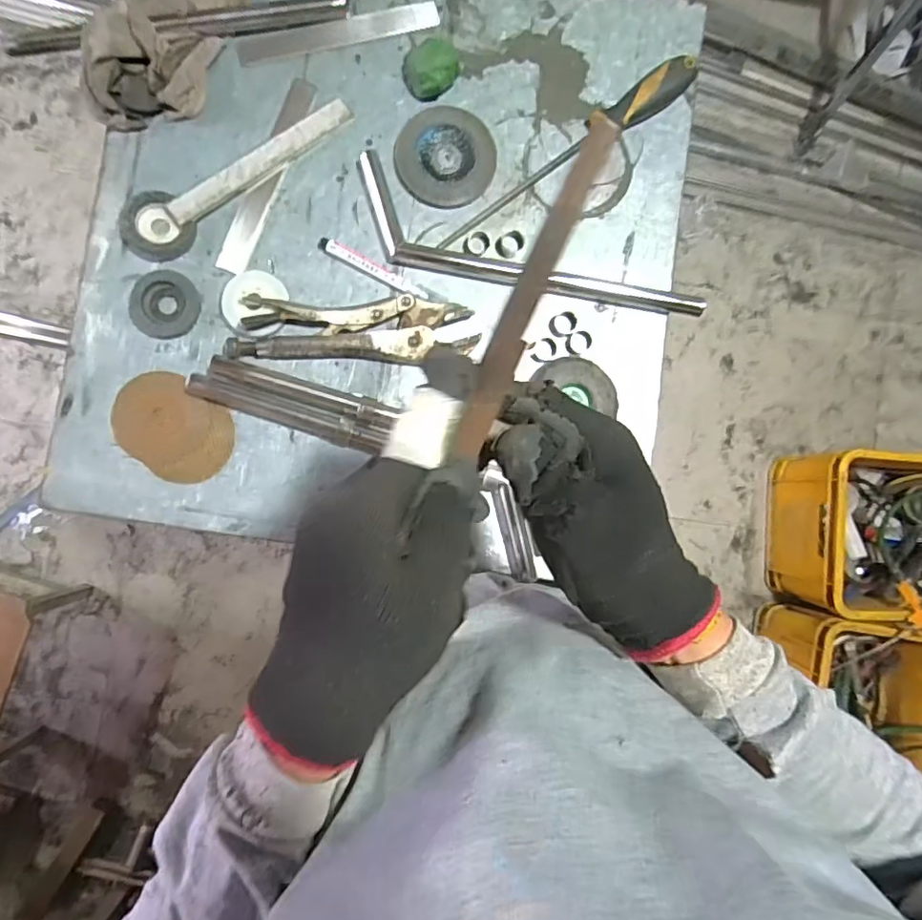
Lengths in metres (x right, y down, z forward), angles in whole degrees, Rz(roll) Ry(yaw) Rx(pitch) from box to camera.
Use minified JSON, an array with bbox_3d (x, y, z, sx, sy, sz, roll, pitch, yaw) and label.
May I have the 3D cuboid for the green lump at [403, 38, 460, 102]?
[{"bbox_3d":[-0.028,-0.368,0.535,0.050,0.029,0.044,-4,87,-5],"label":"green lump"}]

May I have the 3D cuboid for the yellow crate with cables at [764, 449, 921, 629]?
[{"bbox_3d":[1.048,0.175,1.349,0.526,0.266,0.365,2,87,-4],"label":"yellow crate with cables"}]

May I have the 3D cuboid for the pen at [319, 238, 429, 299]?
[{"bbox_3d":[-0.081,-0.179,0.532,0.110,0.008,0.015,28,85,-3],"label":"pen"}]

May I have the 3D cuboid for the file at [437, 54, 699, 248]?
[{"bbox_3d":[0.106,-0.289,0.543,0.293,0.030,0.034,-40,91,-5],"label":"file"}]

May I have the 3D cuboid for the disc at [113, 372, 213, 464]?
[{"bbox_3d":[-0.272,-0.037,0.513,0.079,0.004,0.082,0,87,-4],"label":"disc"}]

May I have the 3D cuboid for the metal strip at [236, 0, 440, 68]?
[{"bbox_3d":[-0.115,-0.406,0.542,0.191,0.005,0.024,-17,88,-5],"label":"metal strip"}]

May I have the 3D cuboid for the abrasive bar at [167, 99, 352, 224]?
[{"bbox_3d":[-0.183,-0.276,0.526,0.190,0.005,0.025,-36,102,-9],"label":"abrasive bar"}]

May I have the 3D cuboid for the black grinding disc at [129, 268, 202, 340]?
[{"bbox_3d":[-0.268,-0.141,0.516,0.057,0.013,0.059,0,87,-4],"label":"black grinding disc"}]

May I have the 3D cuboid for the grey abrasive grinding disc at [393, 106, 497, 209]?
[{"bbox_3d":[-0.015,-0.291,0.547,0.095,0.005,0.093,0,87,-4],"label":"grey abrasive grinding disc"}]

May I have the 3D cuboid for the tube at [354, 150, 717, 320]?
[{"bbox_3d":[0.058,-0.185,0.545,0.348,0.024,0.078,21,86,-3],"label":"tube"}]

